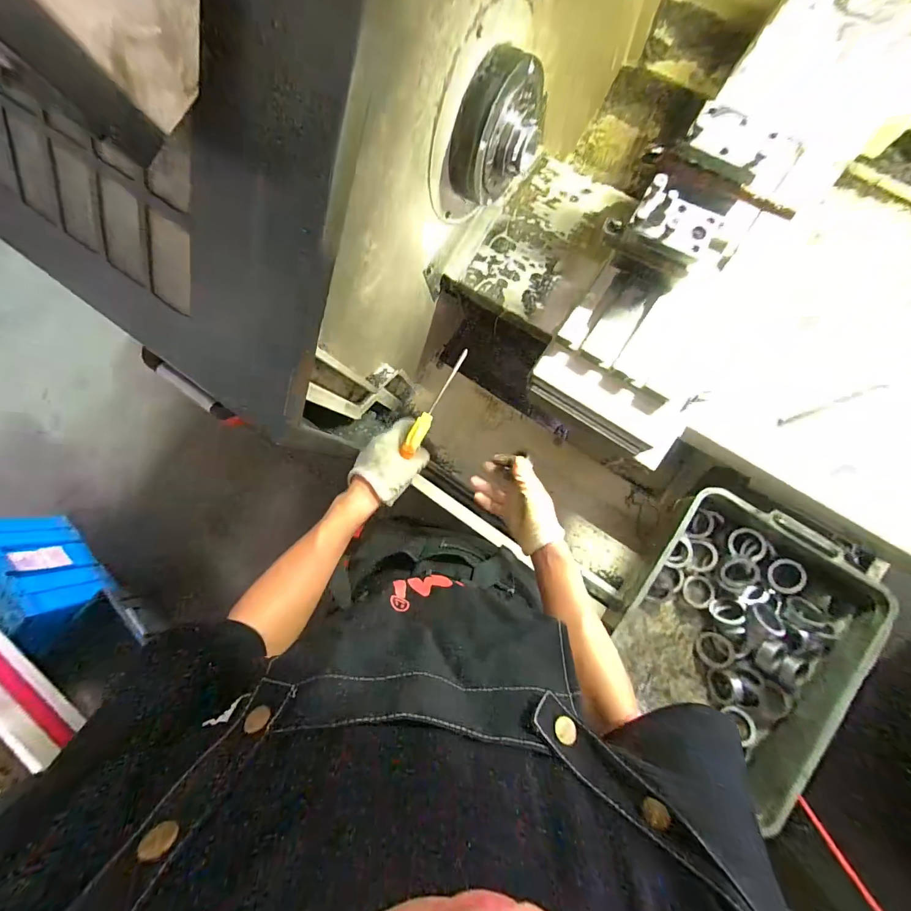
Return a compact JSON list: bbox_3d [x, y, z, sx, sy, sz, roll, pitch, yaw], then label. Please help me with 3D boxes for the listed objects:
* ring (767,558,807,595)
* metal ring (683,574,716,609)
[{"bbox_3d":[0.520,0.190,0.623,0.047,0.013,0.059,-4,99,39],"label":"ring"},{"bbox_3d":[0.406,0.228,0.664,0.047,0.009,0.052,32,89,9],"label":"metal ring"}]

